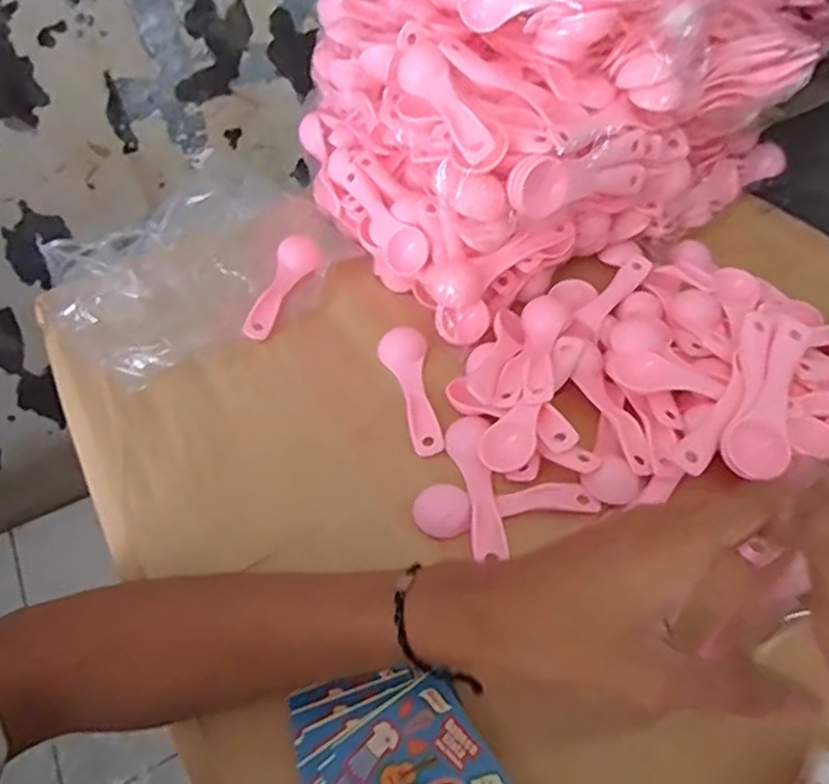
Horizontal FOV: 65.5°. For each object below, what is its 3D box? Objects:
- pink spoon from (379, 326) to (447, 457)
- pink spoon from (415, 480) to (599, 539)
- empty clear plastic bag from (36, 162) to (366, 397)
[{"bbox_3d":[-0.002,-0.002,0.451,0.032,0.016,0.106,-9,51,-7],"label":"pink spoon"},{"bbox_3d":[0.055,0.070,0.388,0.107,0.012,0.036,1,50,1],"label":"pink spoon"},{"bbox_3d":[-0.184,-0.109,0.529,0.220,0.055,0.201,-34,65,-22],"label":"empty clear plastic bag"}]

